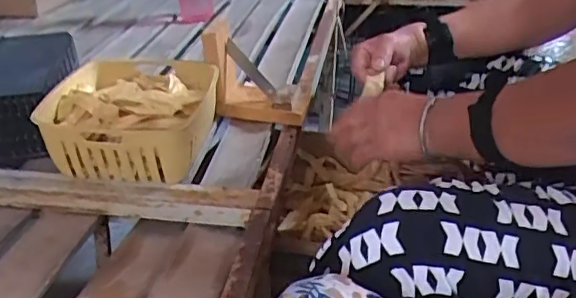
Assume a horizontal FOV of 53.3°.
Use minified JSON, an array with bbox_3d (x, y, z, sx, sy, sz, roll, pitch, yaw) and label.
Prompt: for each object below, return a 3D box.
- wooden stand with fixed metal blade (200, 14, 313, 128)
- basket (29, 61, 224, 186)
[{"bbox_3d":[-0.040,-0.100,0.745,0.129,0.124,0.048,4,28,8],"label":"wooden stand with fixed metal blade"},{"bbox_3d":[-0.186,-0.033,0.695,0.176,0.095,0.175,4,28,9],"label":"basket"}]

